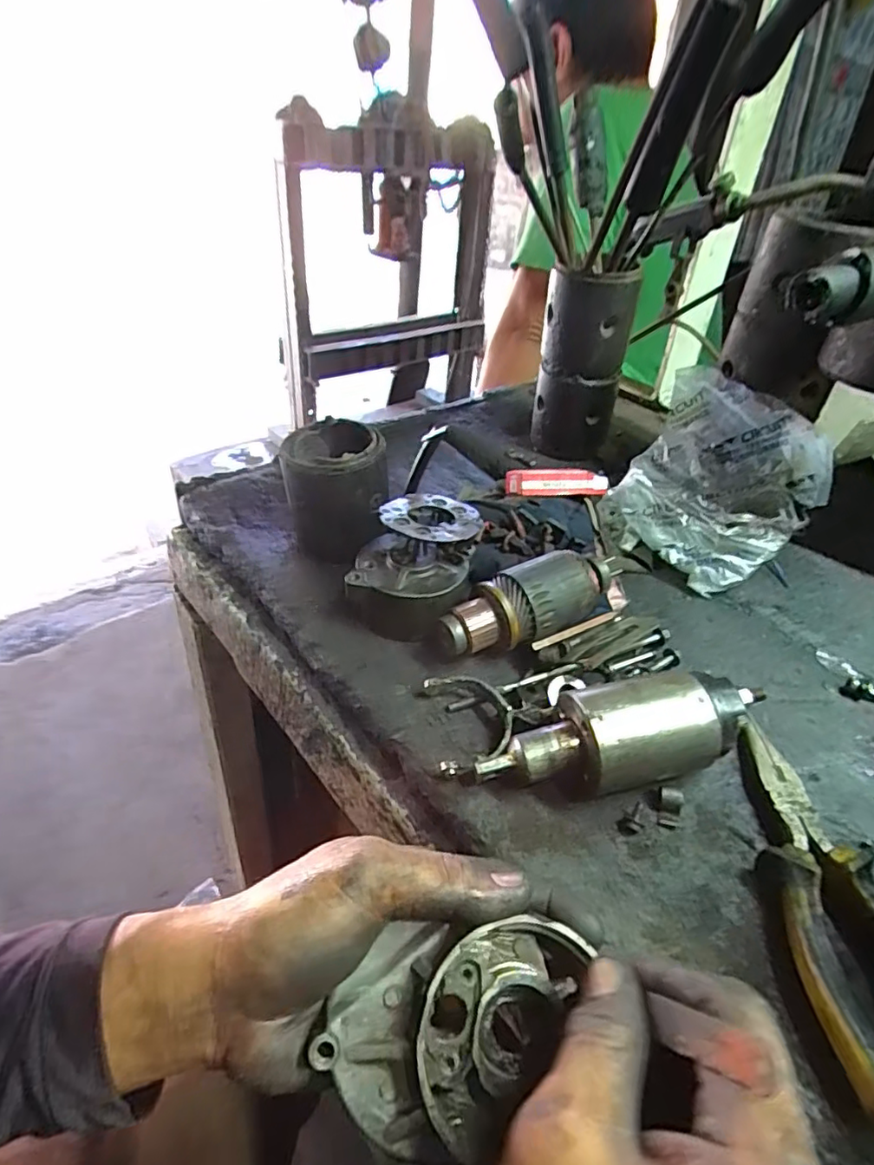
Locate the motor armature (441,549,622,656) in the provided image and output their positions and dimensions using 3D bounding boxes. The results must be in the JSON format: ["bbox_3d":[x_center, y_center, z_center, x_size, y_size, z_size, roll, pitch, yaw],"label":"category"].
[{"bbox_3d":[0.068,0.012,0.402,0.150,0.045,0.048,-18,43,-27],"label":"motor armature"}]

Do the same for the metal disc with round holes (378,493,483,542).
[{"bbox_3d":[-0.004,-0.046,0.412,0.070,0.010,0.062,-7,41,-14],"label":"metal disc with round holes"}]

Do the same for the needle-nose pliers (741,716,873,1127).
[{"bbox_3d":[0.178,0.142,0.277,0.051,0.020,0.173,4,37,-1],"label":"needle-nose pliers"}]

